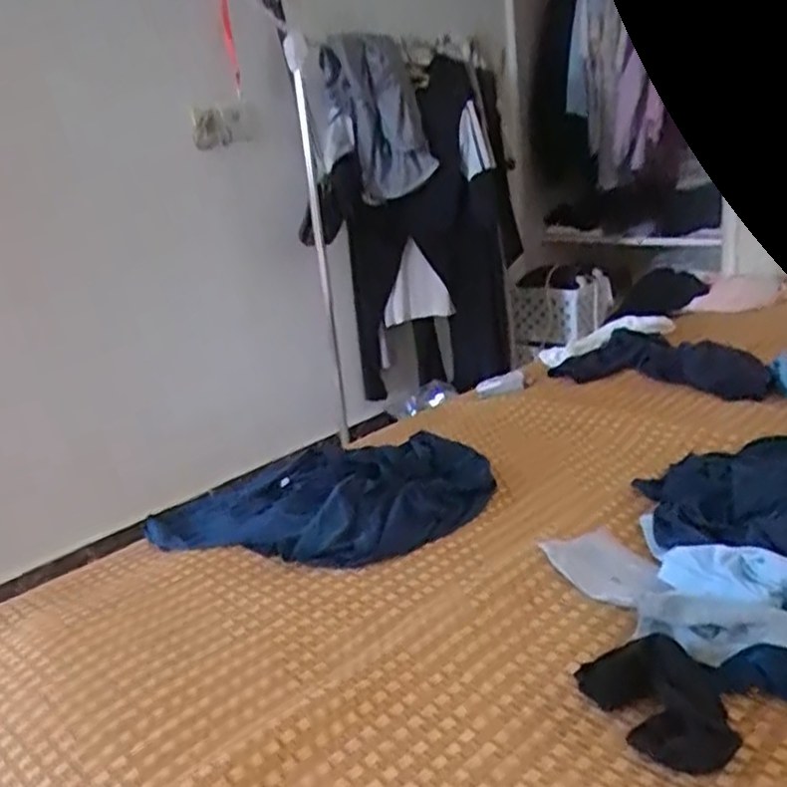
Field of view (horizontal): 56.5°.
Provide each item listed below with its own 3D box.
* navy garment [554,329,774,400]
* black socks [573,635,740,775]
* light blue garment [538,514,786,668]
[{"bbox_3d":[0.410,-0.045,1.150,0.177,0.043,0.308,-17,23,-23],"label":"navy garment"},{"bbox_3d":[0.187,0.211,0.513,0.071,0.032,0.109,-15,22,-19],"label":"black socks"},{"bbox_3d":[0.260,0.168,0.594,0.119,0.056,0.342,-16,22,-21],"label":"light blue garment"}]

